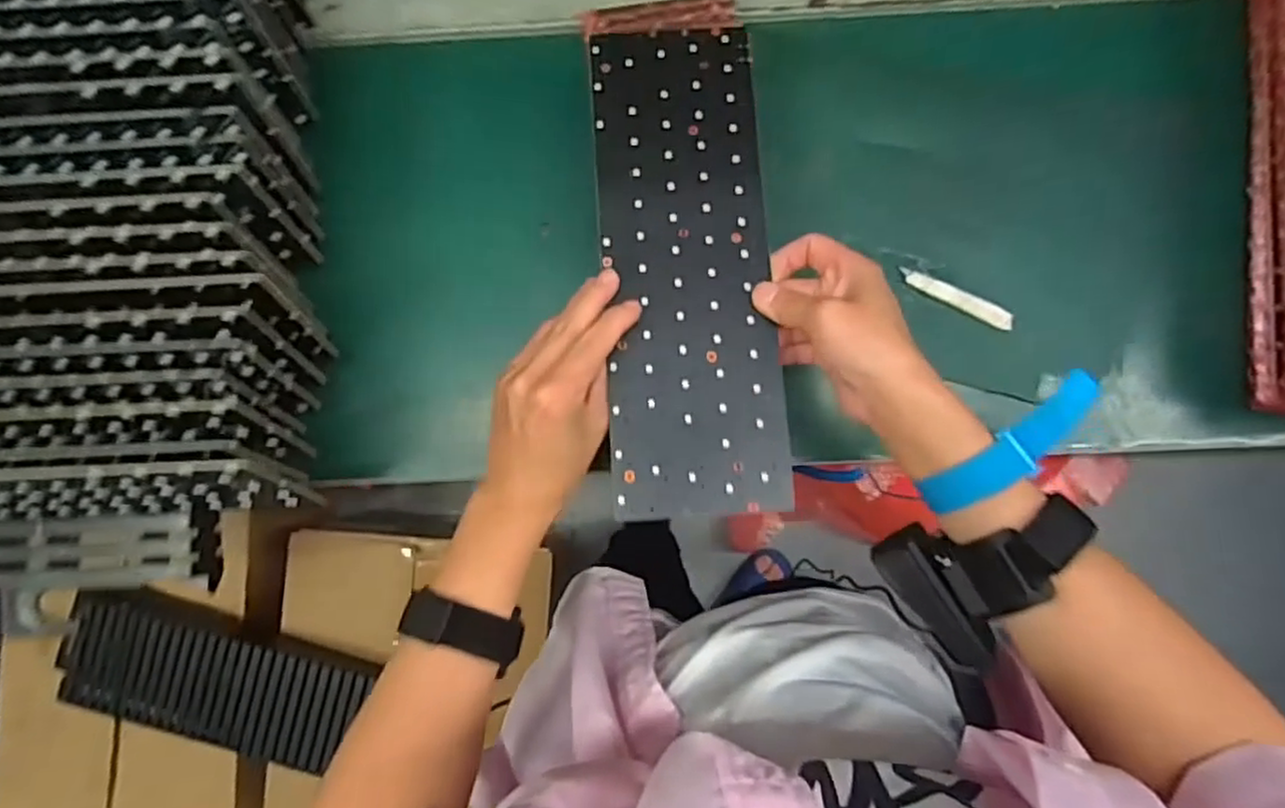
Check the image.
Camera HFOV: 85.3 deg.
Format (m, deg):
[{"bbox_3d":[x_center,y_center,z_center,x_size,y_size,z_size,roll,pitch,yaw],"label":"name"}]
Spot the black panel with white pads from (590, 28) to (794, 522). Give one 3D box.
[{"bbox_3d":[0.024,-0.079,0.387,0.092,0.004,0.275,-4,80,-1],"label":"black panel with white pads"}]

